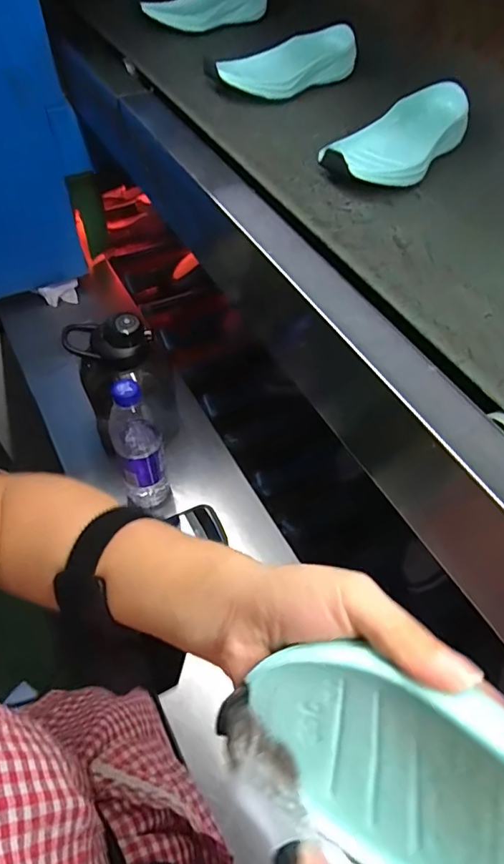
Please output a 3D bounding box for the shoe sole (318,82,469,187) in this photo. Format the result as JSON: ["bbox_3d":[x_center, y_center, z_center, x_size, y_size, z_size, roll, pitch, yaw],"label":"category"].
[{"bbox_3d":[0.148,-0.294,0.510,0.085,0.042,0.194,30,57,17],"label":"shoe sole"}]

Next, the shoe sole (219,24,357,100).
[{"bbox_3d":[0.044,-0.436,0.605,0.195,0.046,0.067,-32,61,-24],"label":"shoe sole"}]

